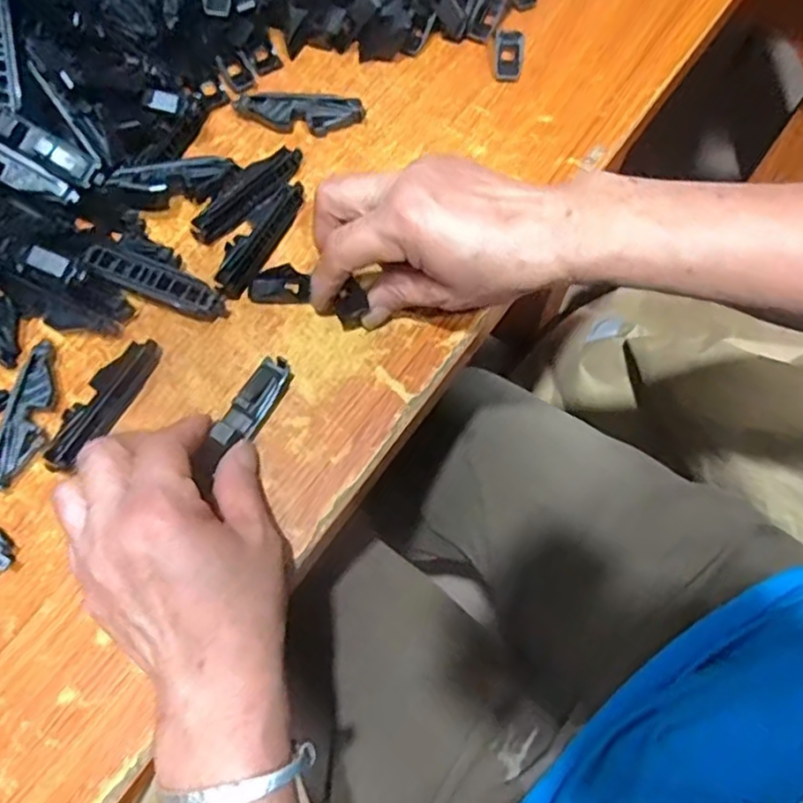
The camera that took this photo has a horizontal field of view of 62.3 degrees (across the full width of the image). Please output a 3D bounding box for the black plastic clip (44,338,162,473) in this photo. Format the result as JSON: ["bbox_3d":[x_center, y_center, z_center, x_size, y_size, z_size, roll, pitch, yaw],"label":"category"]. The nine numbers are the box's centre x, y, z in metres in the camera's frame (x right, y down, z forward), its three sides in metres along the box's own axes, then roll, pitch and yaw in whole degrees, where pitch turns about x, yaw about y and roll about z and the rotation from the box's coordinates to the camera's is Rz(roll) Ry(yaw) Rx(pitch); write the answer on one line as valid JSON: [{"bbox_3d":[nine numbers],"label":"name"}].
[{"bbox_3d":[-0.158,0.001,0.352,0.025,0.015,0.081,30,73,11],"label":"black plastic clip"}]

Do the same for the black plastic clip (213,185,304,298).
[{"bbox_3d":[-0.084,-0.096,0.384,0.022,0.010,0.078,27,72,11],"label":"black plastic clip"}]

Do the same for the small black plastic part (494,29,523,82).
[{"bbox_3d":[0.069,-0.225,0.428,0.017,0.006,0.039,4,70,3],"label":"small black plastic part"}]

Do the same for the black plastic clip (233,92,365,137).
[{"bbox_3d":[-0.065,-0.181,0.415,0.079,0.020,0.016,6,70,3],"label":"black plastic clip"}]

